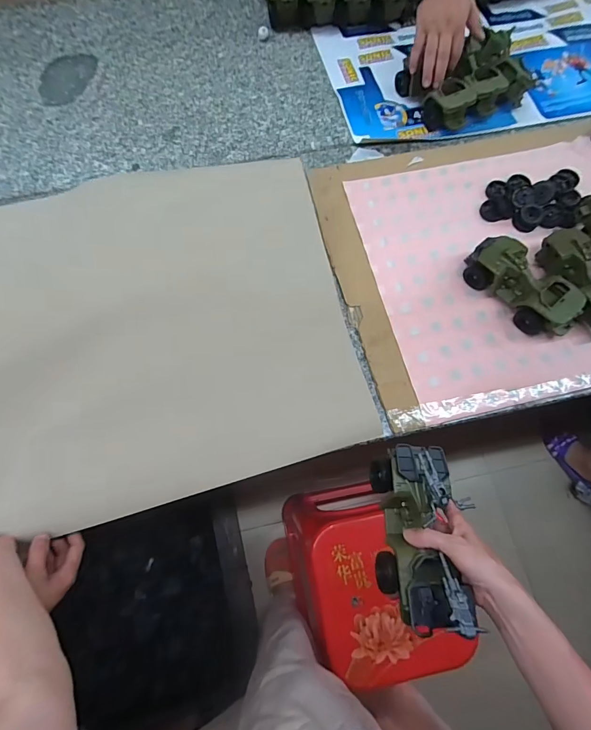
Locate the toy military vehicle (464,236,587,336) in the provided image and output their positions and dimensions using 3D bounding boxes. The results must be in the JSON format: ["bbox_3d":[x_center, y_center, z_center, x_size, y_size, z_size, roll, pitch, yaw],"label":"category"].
[{"bbox_3d":[0.381,-0.132,0.633,0.082,0.075,0.197,-40,77,-12],"label":"toy military vehicle"}]

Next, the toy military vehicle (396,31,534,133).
[{"bbox_3d":[0.356,-0.587,0.784,0.233,0.069,0.170,-20,74,-6],"label":"toy military vehicle"}]

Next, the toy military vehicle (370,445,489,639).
[{"bbox_3d":[0.151,0.195,0.443,0.098,0.087,0.192,0,59,0],"label":"toy military vehicle"}]

